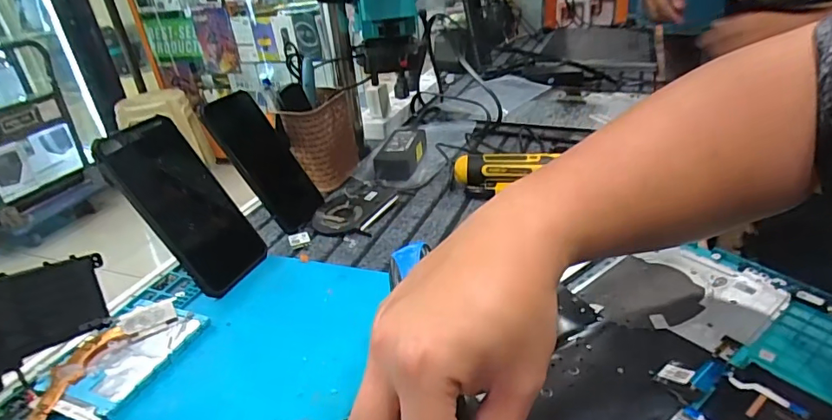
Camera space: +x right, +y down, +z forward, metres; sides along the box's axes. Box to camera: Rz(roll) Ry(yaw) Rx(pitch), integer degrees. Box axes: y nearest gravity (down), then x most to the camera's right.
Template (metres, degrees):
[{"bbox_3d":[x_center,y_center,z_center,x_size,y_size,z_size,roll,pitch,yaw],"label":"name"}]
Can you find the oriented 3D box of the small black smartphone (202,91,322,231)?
[{"bbox_3d":[-0.167,-0.057,0.553,0.013,0.156,0.081,-28,12,34],"label":"small black smartphone"}]

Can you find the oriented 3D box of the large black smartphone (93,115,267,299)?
[{"bbox_3d":[-0.207,-0.005,0.452,0.011,0.163,0.079,-24,15,41],"label":"large black smartphone"}]

